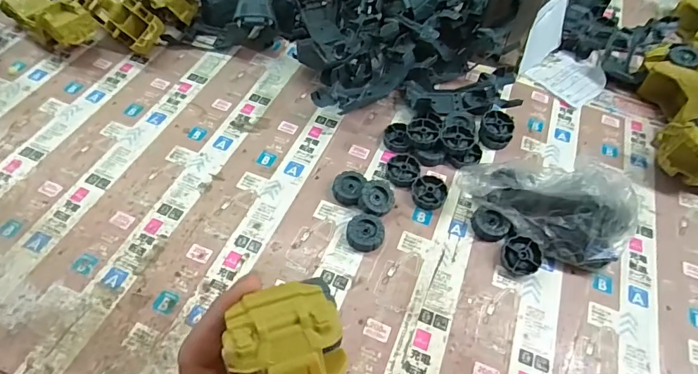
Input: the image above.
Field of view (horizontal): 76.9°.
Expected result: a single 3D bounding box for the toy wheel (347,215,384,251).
[{"bbox_3d":[0.017,0.048,0.451,0.036,0.012,0.037,1,56,-2],"label":"toy wheel"}]

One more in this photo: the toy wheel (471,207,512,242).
[{"bbox_3d":[0.148,0.040,0.463,0.039,0.016,0.033,31,59,17],"label":"toy wheel"}]

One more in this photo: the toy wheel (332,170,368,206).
[{"bbox_3d":[-0.001,0.001,0.484,0.032,0.016,0.039,14,56,6],"label":"toy wheel"}]

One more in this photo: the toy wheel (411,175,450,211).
[{"bbox_3d":[0.089,0.006,0.485,0.038,0.011,0.041,1,56,-2],"label":"toy wheel"}]

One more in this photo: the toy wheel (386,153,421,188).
[{"bbox_3d":[0.061,-0.019,0.500,0.037,0.010,0.045,13,56,6],"label":"toy wheel"}]

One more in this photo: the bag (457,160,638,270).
[{"bbox_3d":[0.201,0.011,0.454,0.173,0.069,0.099,18,57,9],"label":"bag"}]

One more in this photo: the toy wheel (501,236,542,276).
[{"bbox_3d":[0.173,0.069,0.442,0.036,0.008,0.037,5,83,12],"label":"toy wheel"}]

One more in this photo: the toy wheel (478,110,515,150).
[{"bbox_3d":[0.179,-0.068,0.535,0.039,0.025,0.044,23,57,12],"label":"toy wheel"}]

